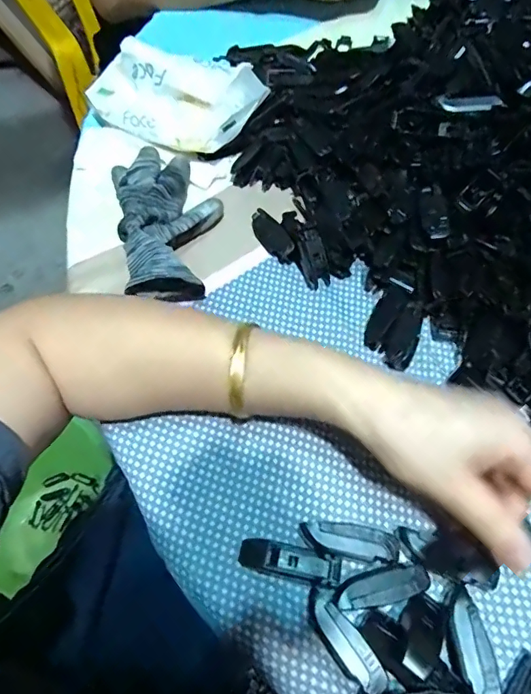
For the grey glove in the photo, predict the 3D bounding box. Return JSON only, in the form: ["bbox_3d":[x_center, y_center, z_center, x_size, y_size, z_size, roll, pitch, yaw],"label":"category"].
[{"bbox_3d":[-0.073,-0.102,0.378,0.076,0.033,0.142,-12,61,-7],"label":"grey glove"}]

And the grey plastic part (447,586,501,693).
[{"bbox_3d":[0.105,0.154,0.255,0.020,0.017,0.050,-6,60,-4],"label":"grey plastic part"}]

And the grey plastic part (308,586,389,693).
[{"bbox_3d":[0.040,0.151,0.254,0.017,0.010,0.052,-32,65,-17],"label":"grey plastic part"}]

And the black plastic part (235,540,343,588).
[{"bbox_3d":[0.013,0.120,0.275,0.055,0.012,0.017,12,61,7],"label":"black plastic part"}]

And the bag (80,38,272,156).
[{"bbox_3d":[-0.080,-0.222,0.434,0.146,0.048,0.090,26,64,14],"label":"bag"}]

